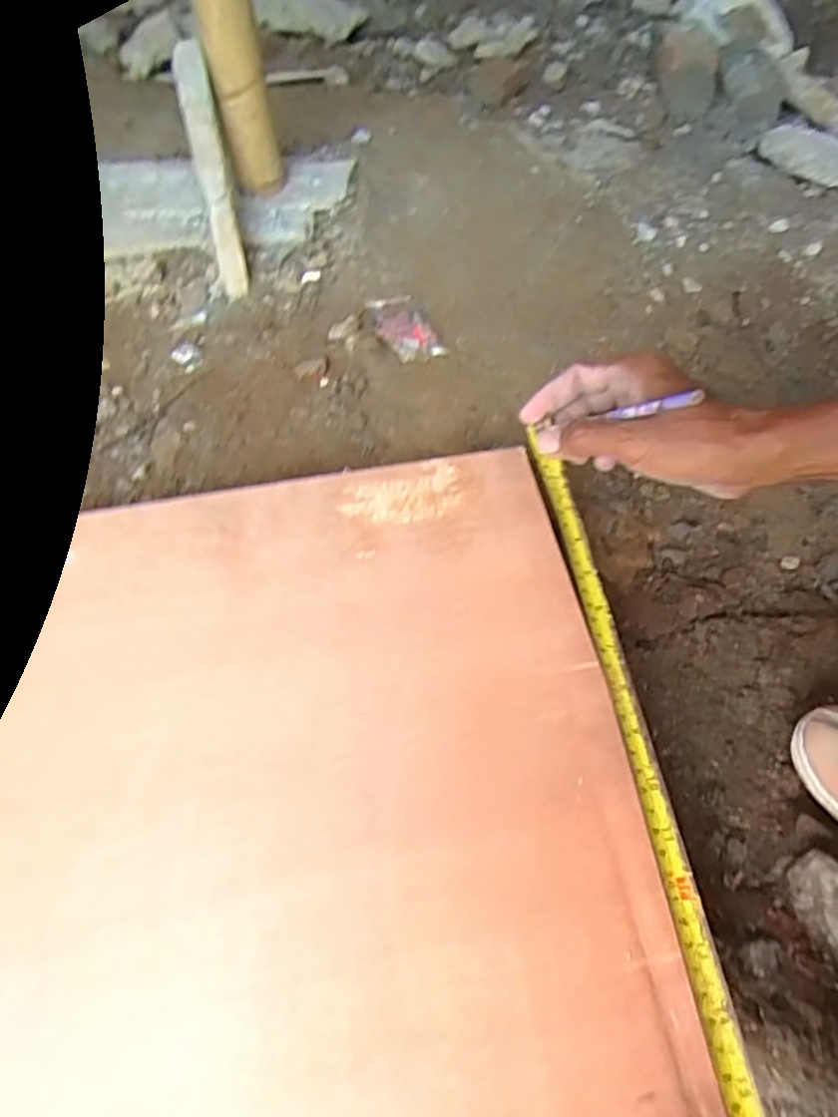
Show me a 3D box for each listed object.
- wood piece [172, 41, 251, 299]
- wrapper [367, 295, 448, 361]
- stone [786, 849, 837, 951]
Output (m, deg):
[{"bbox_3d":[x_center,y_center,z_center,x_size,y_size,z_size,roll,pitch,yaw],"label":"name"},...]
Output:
[{"bbox_3d":[-0.231,-0.427,0.748,0.037,0.252,0.040,-12,15,-7],"label":"wood piece"},{"bbox_3d":[-0.019,-0.270,0.781,0.064,0.017,0.104,-26,60,-12],"label":"wrapper"},{"bbox_3d":[0.241,0.199,0.383,0.034,0.023,0.052,-34,62,-16],"label":"stone"}]

